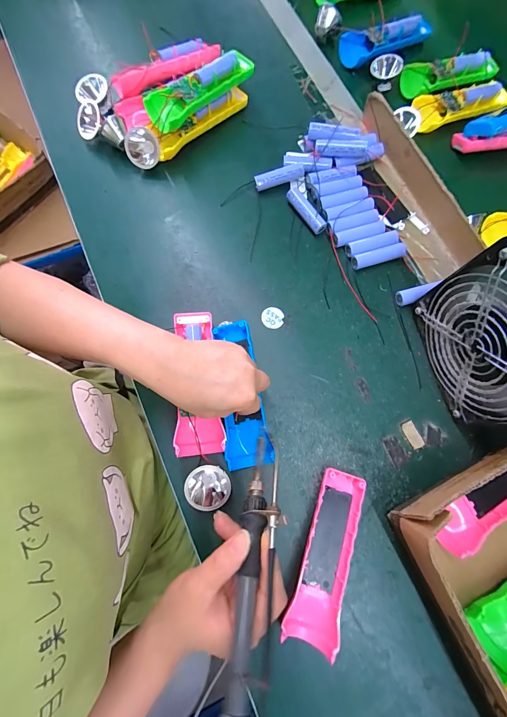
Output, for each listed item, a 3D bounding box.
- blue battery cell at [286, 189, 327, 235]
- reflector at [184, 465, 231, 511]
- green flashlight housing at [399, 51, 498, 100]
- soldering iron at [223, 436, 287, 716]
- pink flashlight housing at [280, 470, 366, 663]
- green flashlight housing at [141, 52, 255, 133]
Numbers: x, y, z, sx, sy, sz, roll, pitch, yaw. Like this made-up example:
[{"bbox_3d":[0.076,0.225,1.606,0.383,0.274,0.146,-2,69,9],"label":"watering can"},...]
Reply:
[{"bbox_3d":[0.067,-0.190,0.395,0.021,0.017,0.064,-32,79,-11],"label":"blue battery cell"},{"bbox_3d":[-0.045,0.130,0.308,0.041,0.029,0.046,43,77,8],"label":"reflector"},{"bbox_3d":[0.295,-0.424,0.459,0.146,0.024,0.042,-15,76,-7],"label":"green flashlight housing"},{"bbox_3d":[0.003,0.145,0.213,0.029,0.018,0.194,7,49,2],"label":"soldering iron"},{"bbox_3d":[0.071,0.192,0.301,0.045,0.032,0.156,18,75,2],"label":"pink flashlight housing"},{"bbox_3d":[-0.067,-0.348,0.395,0.151,0.025,0.042,-40,80,-12],"label":"green flashlight housing"}]

